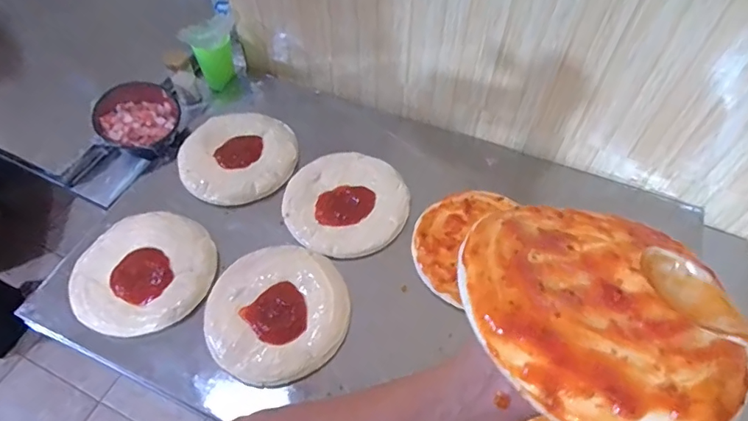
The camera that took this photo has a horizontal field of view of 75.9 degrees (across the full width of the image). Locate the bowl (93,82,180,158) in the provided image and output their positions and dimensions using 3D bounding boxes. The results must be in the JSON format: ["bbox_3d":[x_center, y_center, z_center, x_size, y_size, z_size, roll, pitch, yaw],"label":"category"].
[{"bbox_3d":[-0.438,-0.172,0.897,0.138,0.058,0.169,-32,59,-20],"label":"bowl"}]

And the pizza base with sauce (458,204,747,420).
[{"bbox_3d":[0.150,0.062,0.332,0.177,0.022,0.182,6,45,-6],"label":"pizza base with sauce"}]

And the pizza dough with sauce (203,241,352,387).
[{"bbox_3d":[-0.138,0.137,0.687,0.191,0.010,0.211,-10,54,-6],"label":"pizza dough with sauce"}]

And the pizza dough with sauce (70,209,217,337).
[{"bbox_3d":[-0.345,0.081,0.721,0.193,0.019,0.205,-18,56,-12],"label":"pizza dough with sauce"}]

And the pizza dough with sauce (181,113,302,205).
[{"bbox_3d":[-0.243,-0.100,0.849,0.200,0.028,0.178,-7,54,-4],"label":"pizza dough with sauce"}]

